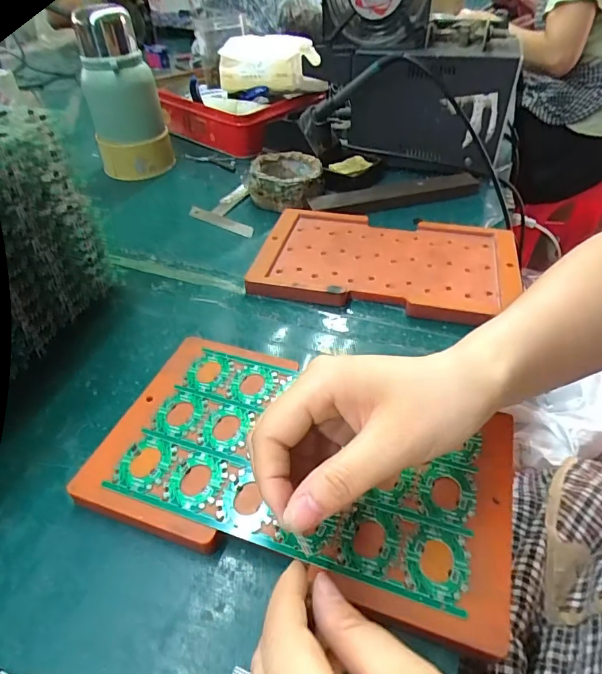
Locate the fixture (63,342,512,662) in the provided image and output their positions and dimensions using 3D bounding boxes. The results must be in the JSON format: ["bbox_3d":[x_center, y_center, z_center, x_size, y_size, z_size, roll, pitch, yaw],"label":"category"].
[{"bbox_3d":[0.000,0.073,0.272,0.238,0.008,0.136,15,46,19],"label":"fixture"}]

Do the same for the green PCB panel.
[{"bbox_3d":[0.001,0.069,0.275,0.198,0.005,0.119,12,45,16],"label":"green PCB panel"}]

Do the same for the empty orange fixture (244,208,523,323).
[{"bbox_3d":[0.083,-0.078,0.440,0.236,0.015,0.143,8,44,13],"label":"empty orange fixture"}]

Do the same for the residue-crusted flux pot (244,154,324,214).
[{"bbox_3d":[-0.020,-0.193,0.551,0.090,0.035,0.083,-5,43,-2],"label":"residue-crusted flux pot"}]

